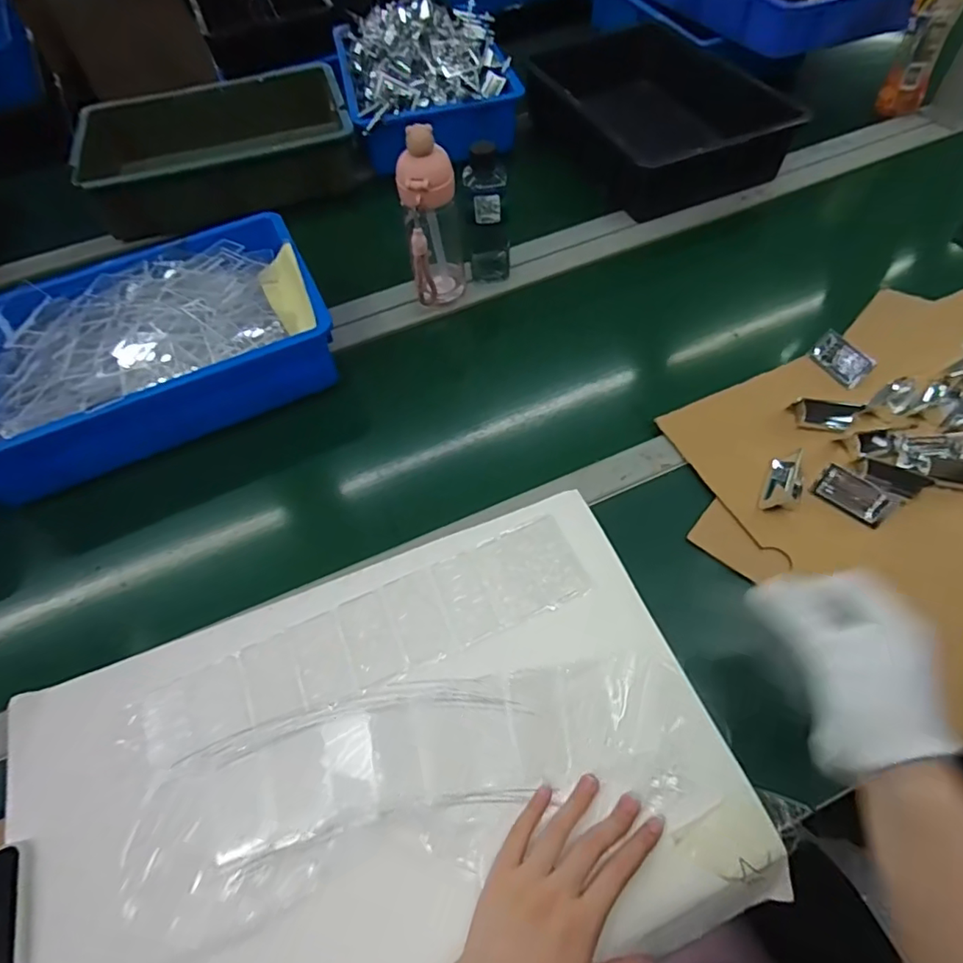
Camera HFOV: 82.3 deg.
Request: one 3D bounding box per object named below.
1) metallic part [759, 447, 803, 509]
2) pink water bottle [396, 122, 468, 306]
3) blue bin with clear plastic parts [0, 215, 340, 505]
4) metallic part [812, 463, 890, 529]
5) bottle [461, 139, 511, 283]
[{"bbox_3d":[0.292,-0.002,0.529,0.031,0.017,0.072,23,62,17],"label":"metallic part"},{"bbox_3d":[-0.055,-0.296,0.642,0.062,0.191,0.065,-5,57,1],"label":"pink water bottle"},{"bbox_3d":[-0.395,-0.159,0.644,0.408,0.088,0.285,-25,59,-12],"label":"blue bin with clear plastic parts"},{"bbox_3d":[0.348,0.011,0.517,0.060,0.018,0.034,36,67,23],"label":"metallic part"},{"bbox_3d":[0.007,-0.329,0.693,0.056,0.161,0.046,-4,57,1],"label":"bottle"}]

